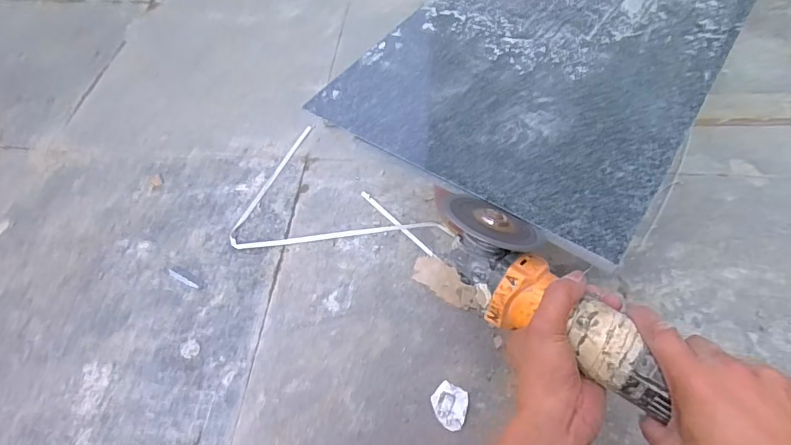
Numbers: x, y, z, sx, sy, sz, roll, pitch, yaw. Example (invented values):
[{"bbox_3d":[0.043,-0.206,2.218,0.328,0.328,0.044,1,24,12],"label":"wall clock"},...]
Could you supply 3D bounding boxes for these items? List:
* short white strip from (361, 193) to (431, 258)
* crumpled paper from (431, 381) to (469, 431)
[{"bbox_3d":[0.000,-0.001,0.881,0.011,0.008,0.199,-36,61,-21],"label":"short white strip"},{"bbox_3d":[0.080,0.269,0.682,0.053,0.009,0.058,22,59,17],"label":"crumpled paper"}]

